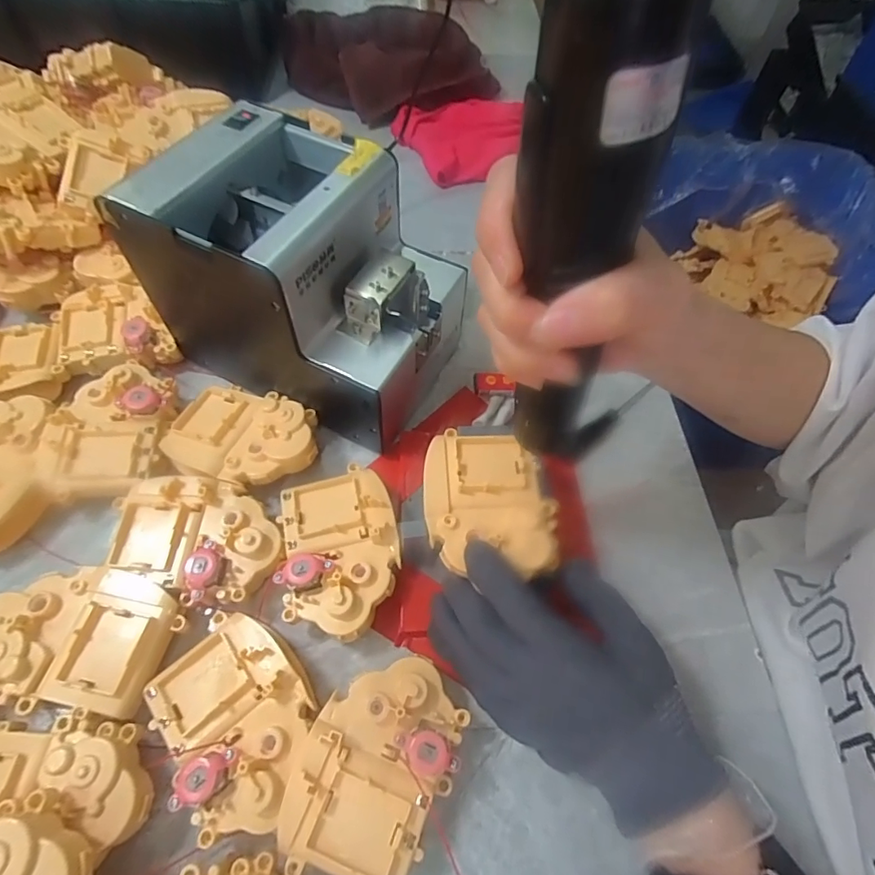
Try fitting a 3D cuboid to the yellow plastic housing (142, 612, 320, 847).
[{"bbox_3d":[-0.103,0.143,0.253,0.089,0.023,0.075,37,64,17],"label":"yellow plastic housing"}]

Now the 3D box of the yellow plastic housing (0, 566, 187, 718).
[{"bbox_3d":[-0.199,0.105,0.270,0.100,0.020,0.070,11,63,4],"label":"yellow plastic housing"}]

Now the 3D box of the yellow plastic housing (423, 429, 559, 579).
[{"bbox_3d":[0.030,0.035,0.289,0.072,0.012,0.088,-3,63,-3],"label":"yellow plastic housing"}]

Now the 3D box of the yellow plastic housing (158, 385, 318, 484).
[{"bbox_3d":[-0.130,-0.003,0.337,0.096,0.019,0.069,17,60,6],"label":"yellow plastic housing"}]

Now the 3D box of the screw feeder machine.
[{"bbox_3d":[-0.085,-0.105,0.343,0.177,0.138,0.137,27,62,14],"label":"screw feeder machine"}]

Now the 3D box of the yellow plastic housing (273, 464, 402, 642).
[{"bbox_3d":[-0.059,0.065,0.299,0.068,0.018,0.099,-11,64,-7],"label":"yellow plastic housing"}]

